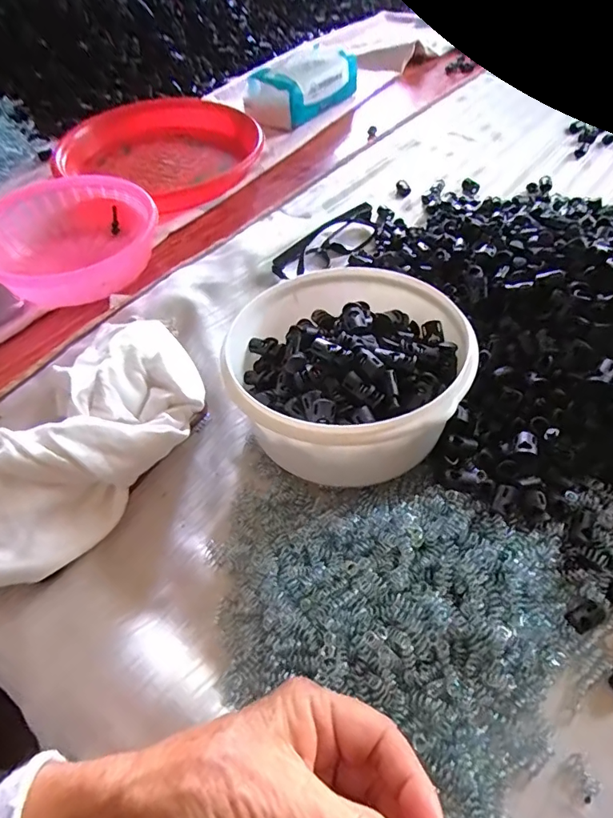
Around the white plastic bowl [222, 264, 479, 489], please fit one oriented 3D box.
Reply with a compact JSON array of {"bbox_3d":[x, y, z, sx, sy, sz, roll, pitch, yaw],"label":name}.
[{"bbox_3d":[0.029,-0.025,0.338,0.153,0.085,0.162,-1,53,1],"label":"white plastic bowl"}]

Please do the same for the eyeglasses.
[{"bbox_3d":[0.023,-0.167,0.475,0.134,0.026,0.038,-39,60,-23],"label":"eyeglasses"}]

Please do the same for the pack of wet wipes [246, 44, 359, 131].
[{"bbox_3d":[-0.007,-0.451,0.664,0.085,0.061,0.163,34,61,24],"label":"pack of wet wipes"}]

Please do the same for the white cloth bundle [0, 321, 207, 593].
[{"bbox_3d":[-0.159,0.030,0.326,0.217,0.066,0.117,-36,59,-21],"label":"white cloth bundle"}]

